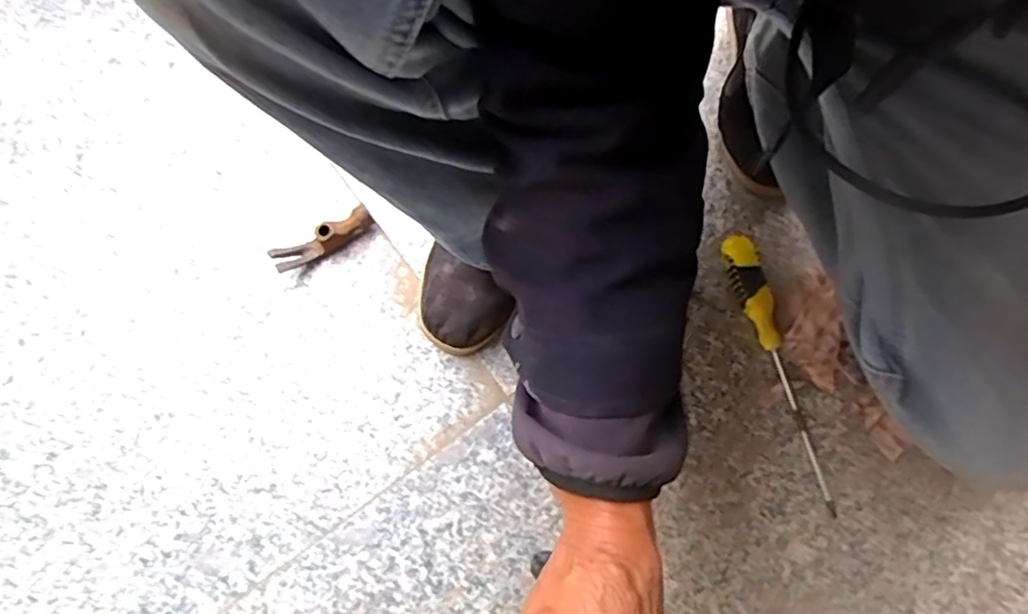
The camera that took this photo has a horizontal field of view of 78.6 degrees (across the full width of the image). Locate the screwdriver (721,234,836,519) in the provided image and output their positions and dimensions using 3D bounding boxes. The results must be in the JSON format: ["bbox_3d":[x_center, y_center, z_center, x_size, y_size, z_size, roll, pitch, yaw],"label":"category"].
[{"bbox_3d":[0.237,0.052,0.560,0.025,0.029,0.249,-14,71,-4],"label":"screwdriver"}]

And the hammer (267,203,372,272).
[{"bbox_3d":[-0.187,-0.068,0.612,0.100,0.028,0.024,-31,74,-10],"label":"hammer"}]

